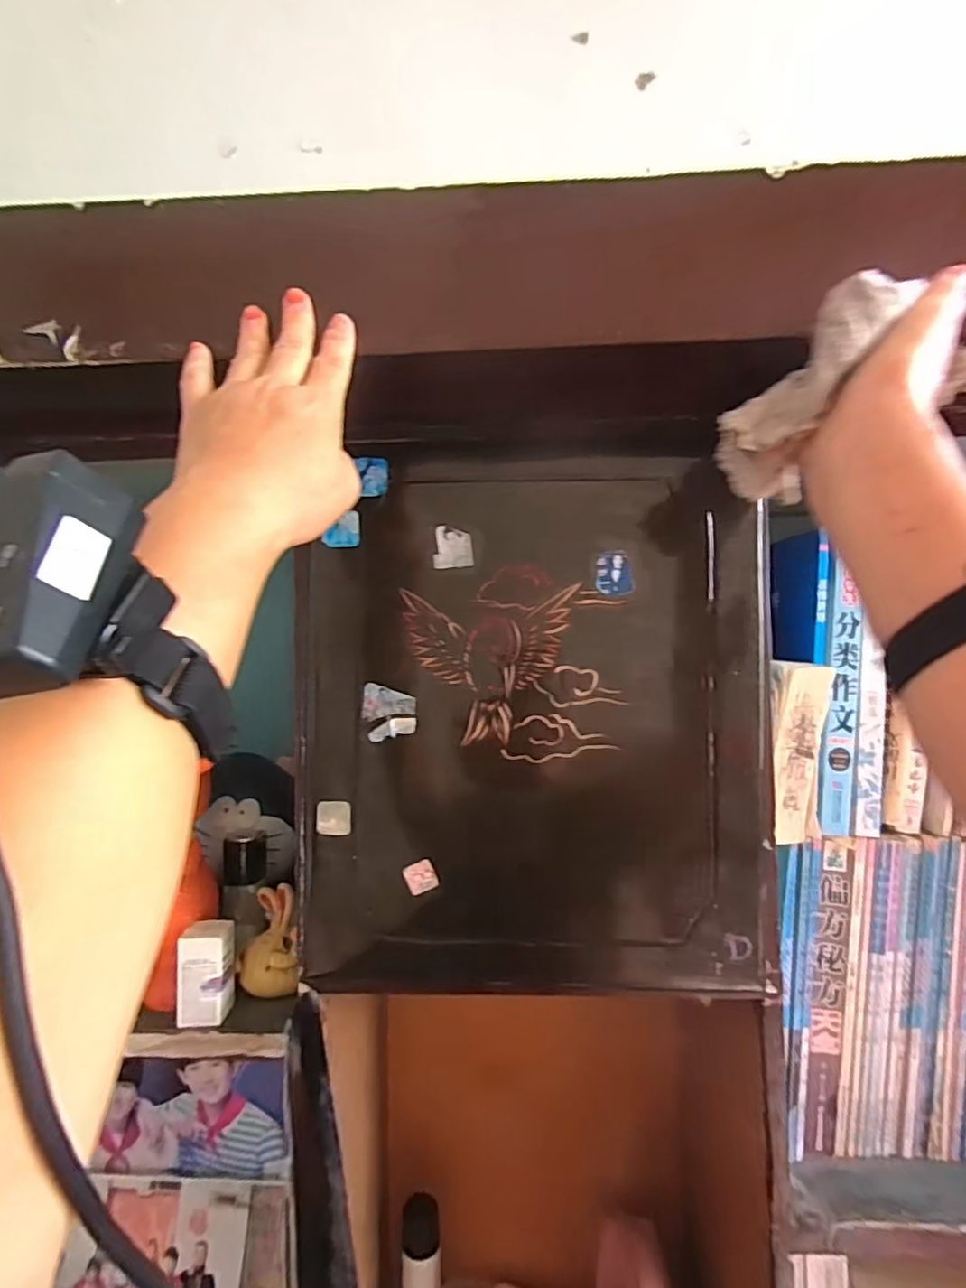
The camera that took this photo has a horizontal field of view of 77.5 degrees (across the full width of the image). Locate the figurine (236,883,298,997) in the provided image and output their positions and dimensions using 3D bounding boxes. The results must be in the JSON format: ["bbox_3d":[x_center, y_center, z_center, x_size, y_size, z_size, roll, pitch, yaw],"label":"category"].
[{"bbox_3d":[-0.175,0.247,0.502,0.050,0.076,0.037,-2,-4,16],"label":"figurine"}]

